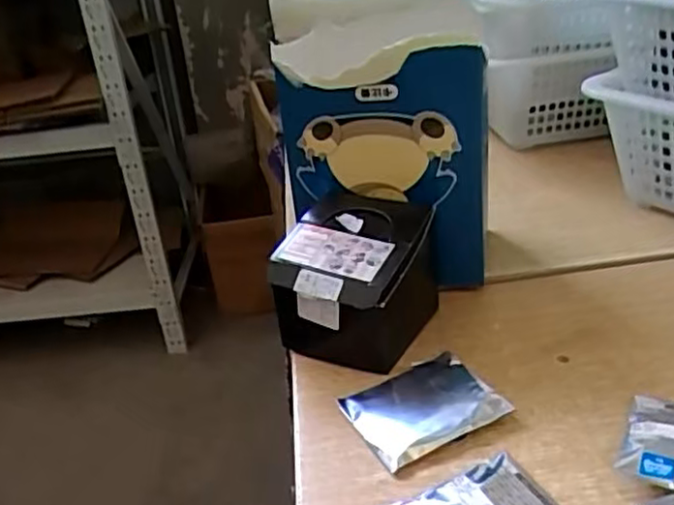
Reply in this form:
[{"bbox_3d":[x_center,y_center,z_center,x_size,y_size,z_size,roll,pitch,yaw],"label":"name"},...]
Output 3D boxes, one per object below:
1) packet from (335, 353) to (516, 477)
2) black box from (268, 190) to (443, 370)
[{"bbox_3d":[0.048,0.086,0.392,0.077,0.009,0.068,-17,29,-20],"label":"packet"},{"bbox_3d":[0.014,0.016,0.455,0.087,0.078,0.100,8,31,26],"label":"black box"}]

